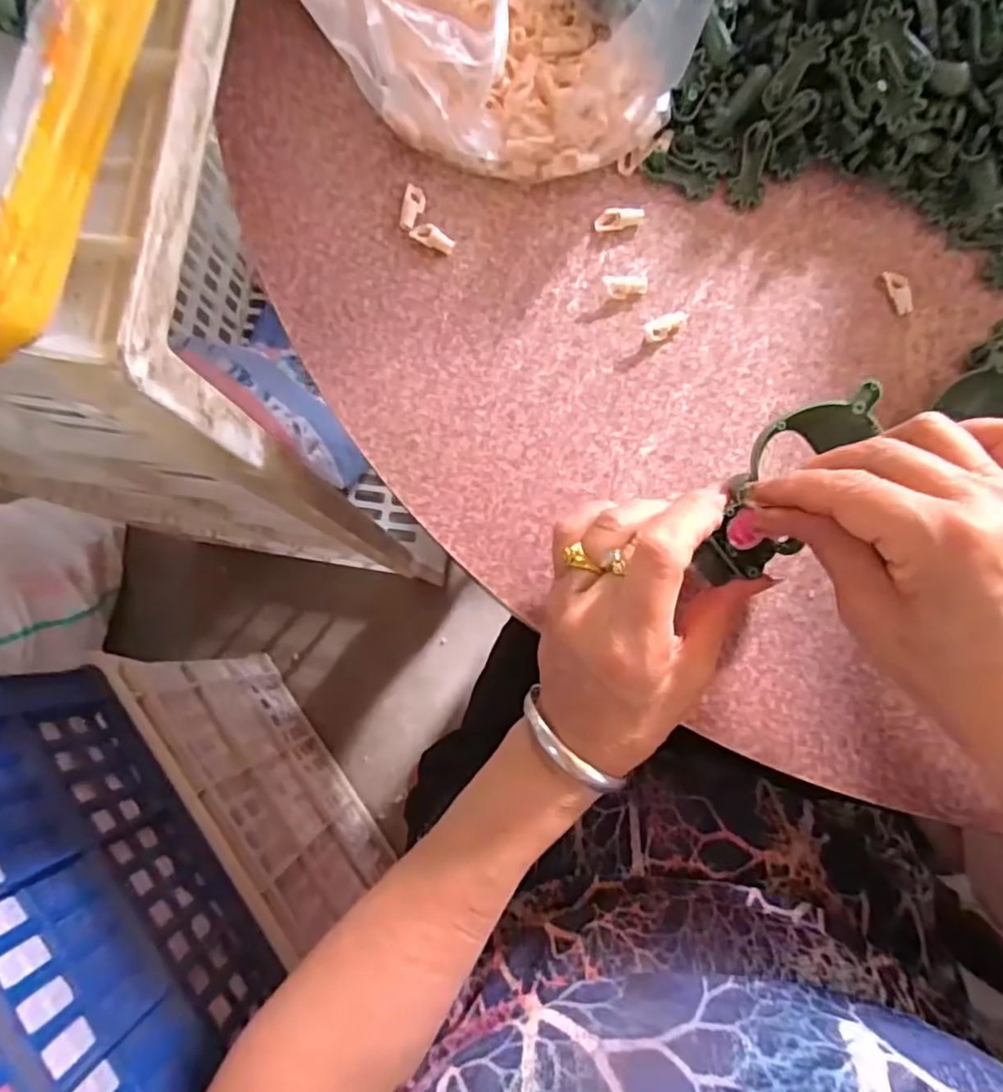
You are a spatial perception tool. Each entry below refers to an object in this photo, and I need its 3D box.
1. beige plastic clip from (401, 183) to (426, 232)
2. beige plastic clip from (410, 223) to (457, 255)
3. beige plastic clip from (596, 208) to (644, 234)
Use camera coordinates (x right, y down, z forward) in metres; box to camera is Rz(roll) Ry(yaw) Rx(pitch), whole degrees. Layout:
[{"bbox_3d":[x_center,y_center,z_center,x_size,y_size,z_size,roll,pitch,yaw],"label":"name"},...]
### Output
[{"bbox_3d":[-0.047,-0.181,0.343,0.011,0.005,0.028,8,83,2],"label":"beige plastic clip"},{"bbox_3d":[-0.036,-0.164,0.340,0.022,0.008,0.011,23,84,3],"label":"beige plastic clip"},{"bbox_3d":[0.063,-0.175,0.341,0.026,0.006,0.011,-9,83,0],"label":"beige plastic clip"}]

